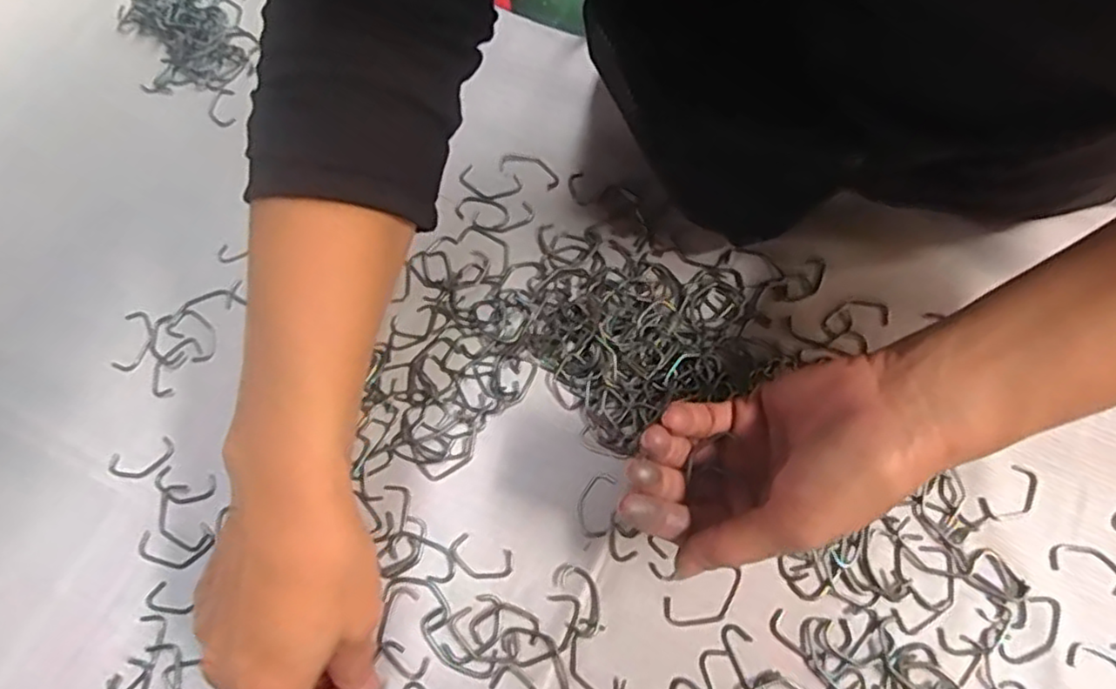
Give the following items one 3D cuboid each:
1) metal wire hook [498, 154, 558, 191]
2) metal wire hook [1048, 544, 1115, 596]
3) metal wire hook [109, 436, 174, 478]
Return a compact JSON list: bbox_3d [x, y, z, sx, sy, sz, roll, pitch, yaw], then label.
[{"bbox_3d":[-0.017,-0.112,0.433,0.040,0.004,0.018,23,70,12],"label":"metal wire hook"},{"bbox_3d":[0.252,0.105,0.325,0.032,0.004,0.016,23,70,12],"label":"metal wire hook"},{"bbox_3d":[-0.226,0.063,0.371,0.034,0.004,0.017,-20,67,-6],"label":"metal wire hook"}]

